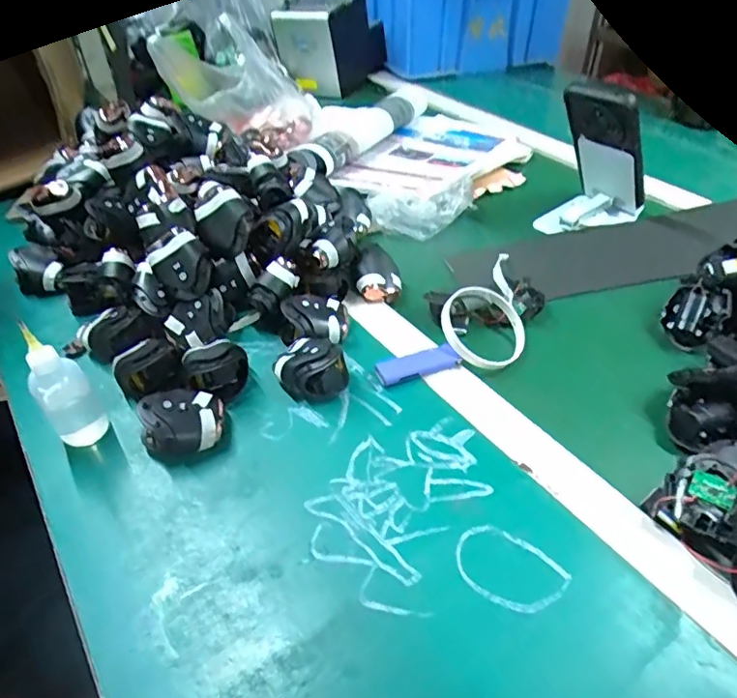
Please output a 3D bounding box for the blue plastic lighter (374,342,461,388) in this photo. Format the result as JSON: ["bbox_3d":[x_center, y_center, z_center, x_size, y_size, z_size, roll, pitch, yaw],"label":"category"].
[{"bbox_3d":[0.044,0.015,0.487,0.075,0.015,0.022,-17,45,-16],"label":"blue plastic lighter"}]

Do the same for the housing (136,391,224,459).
[{"bbox_3d":[-0.146,0.059,0.432,0.064,0.042,0.043,-13,44,-12],"label":"housing"}]

